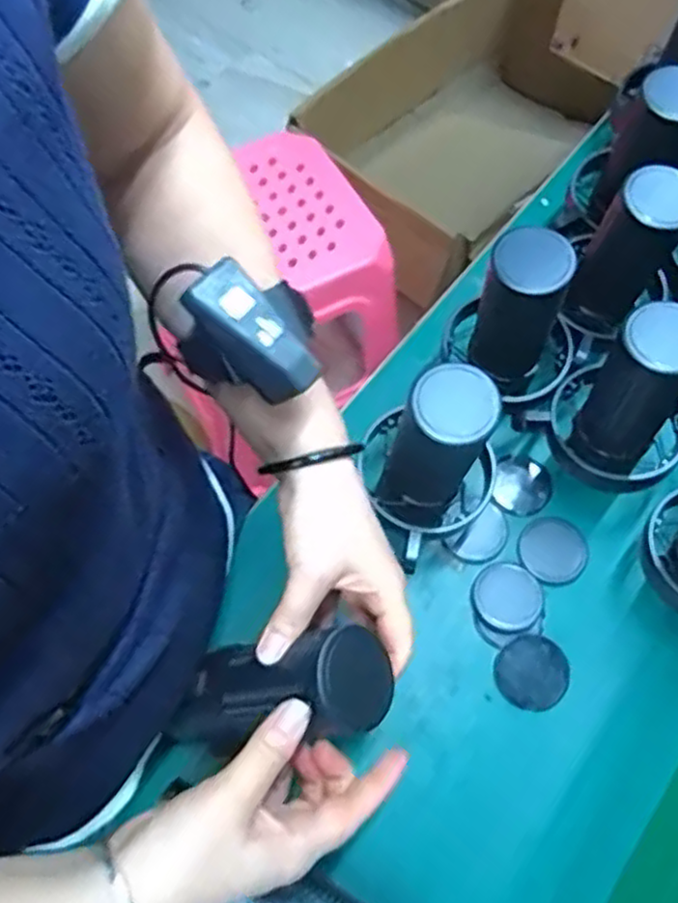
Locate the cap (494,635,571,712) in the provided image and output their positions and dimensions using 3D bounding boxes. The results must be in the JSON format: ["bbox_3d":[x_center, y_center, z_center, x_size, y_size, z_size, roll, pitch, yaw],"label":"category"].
[{"bbox_3d":[0.138,0.157,0.511,0.051,0.017,0.049,0,65,-1],"label":"cap"}]

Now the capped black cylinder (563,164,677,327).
[{"bbox_3d":[0.216,-0.150,0.538,0.054,0.113,0.056,32,69,14],"label":"capped black cylinder"}]

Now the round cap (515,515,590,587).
[{"bbox_3d":[0.167,0.077,0.560,0.054,0.006,0.051,0,65,-1],"label":"round cap"}]

